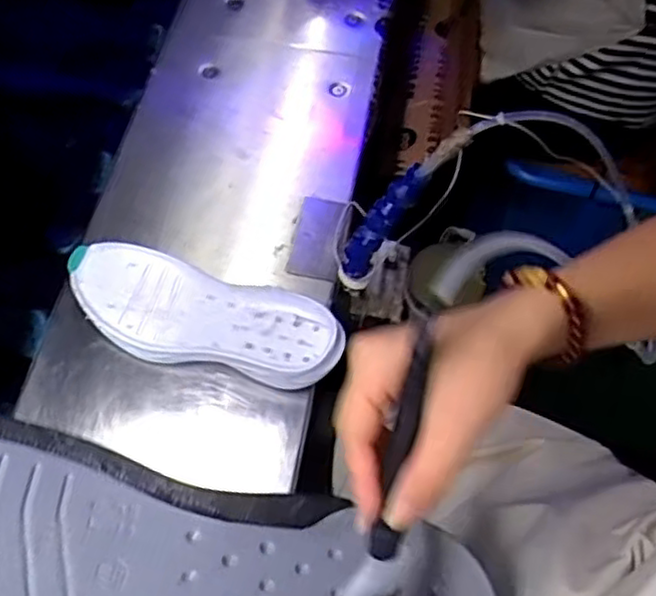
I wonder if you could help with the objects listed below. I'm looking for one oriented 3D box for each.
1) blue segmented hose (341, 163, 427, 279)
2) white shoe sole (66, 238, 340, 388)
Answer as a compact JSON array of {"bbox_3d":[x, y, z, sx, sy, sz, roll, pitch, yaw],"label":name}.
[{"bbox_3d":[0.041,-0.058,0.591,0.025,0.131,0.023,-14,63,-34],"label":"blue segmented hose"},{"bbox_3d":[-0.108,0.019,0.608,0.237,0.033,0.092,19,66,8],"label":"white shoe sole"}]

